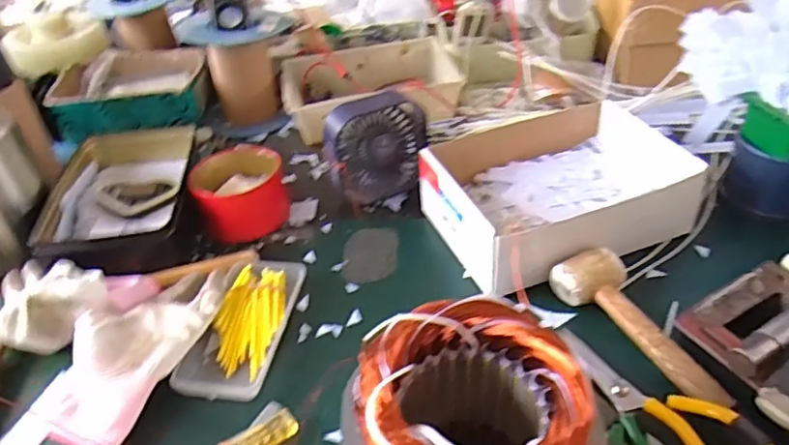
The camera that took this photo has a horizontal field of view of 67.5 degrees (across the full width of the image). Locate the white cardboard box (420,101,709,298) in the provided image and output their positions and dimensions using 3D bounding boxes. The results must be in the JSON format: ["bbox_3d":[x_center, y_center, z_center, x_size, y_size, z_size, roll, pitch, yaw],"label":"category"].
[{"bbox_3d":[0.169,-0.042,0.630,0.252,0.073,0.197,-21,42,-17],"label":"white cardboard box"}]

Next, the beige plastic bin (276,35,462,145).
[{"bbox_3d":[-0.033,-0.195,0.863,0.246,0.068,0.192,-7,40,-2],"label":"beige plastic bin"}]

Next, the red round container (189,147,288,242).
[{"bbox_3d":[-0.177,-0.034,0.686,0.103,0.061,0.096,-17,40,-15],"label":"red round container"}]

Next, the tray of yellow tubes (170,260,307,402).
[{"bbox_3d":[-0.138,0.094,0.552,0.071,0.018,0.159,5,41,13],"label":"tray of yellow tubes"}]

